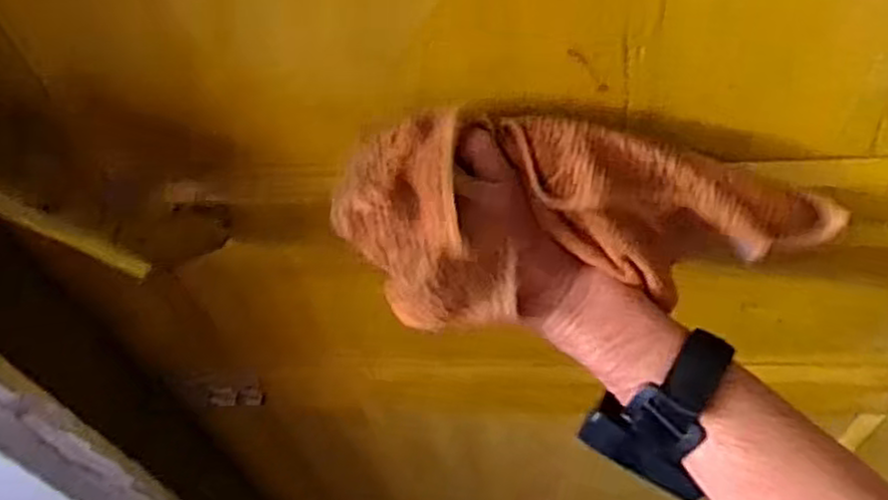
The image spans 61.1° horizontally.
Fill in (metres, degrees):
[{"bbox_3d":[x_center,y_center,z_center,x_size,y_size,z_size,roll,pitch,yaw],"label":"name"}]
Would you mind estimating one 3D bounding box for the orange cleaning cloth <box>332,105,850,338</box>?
[{"bbox_3d":[0.073,-0.014,0.377,0.243,0.085,0.066,-1,53,-6],"label":"orange cleaning cloth"}]

